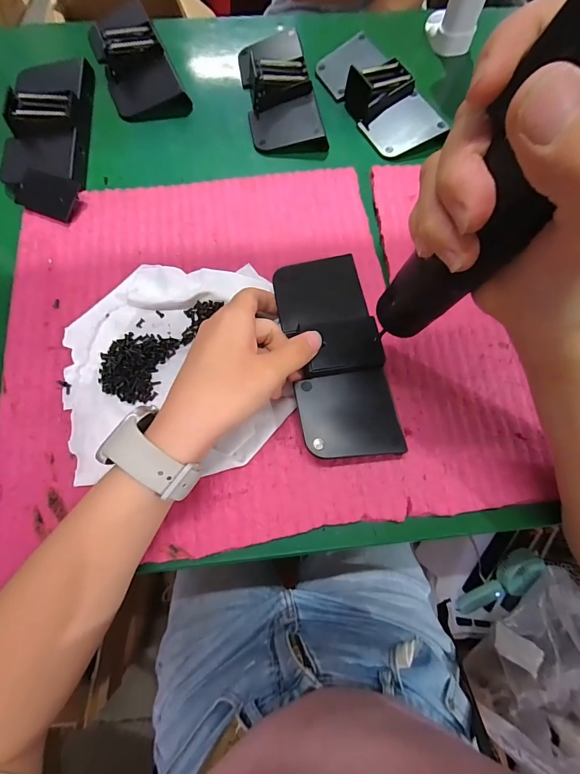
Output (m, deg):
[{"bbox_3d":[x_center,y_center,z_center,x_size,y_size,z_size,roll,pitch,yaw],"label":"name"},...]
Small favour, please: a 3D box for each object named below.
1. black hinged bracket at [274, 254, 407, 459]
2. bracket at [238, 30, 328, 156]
[{"bbox_3d":[0.034,-0.028,0.276,0.070,0.016,0.159,-9,75,-5],"label":"black hinged bracket"},{"bbox_3d":[-0.011,-0.314,0.386,0.070,0.031,0.146,-9,72,-5],"label":"bracket"}]

